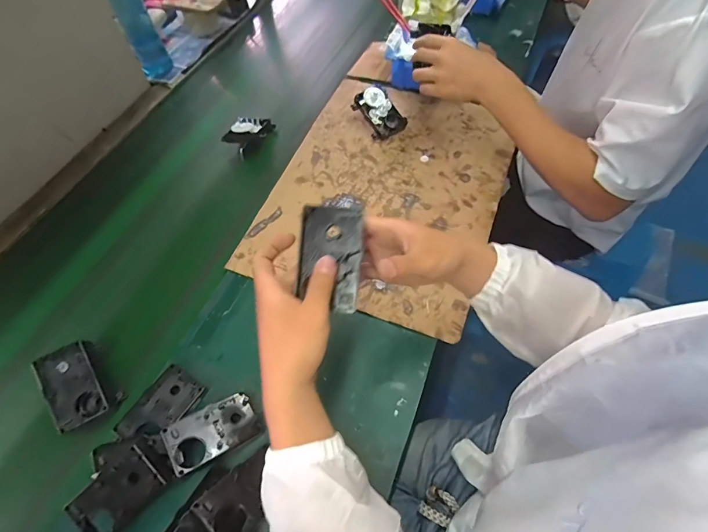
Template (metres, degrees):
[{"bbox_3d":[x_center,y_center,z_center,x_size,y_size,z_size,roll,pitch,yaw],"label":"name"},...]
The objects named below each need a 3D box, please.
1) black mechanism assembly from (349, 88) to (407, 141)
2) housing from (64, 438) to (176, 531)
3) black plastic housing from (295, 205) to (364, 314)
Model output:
[{"bbox_3d":[0.049,-0.293,0.701,0.077,0.057,0.090,-29,61,-13],"label":"black mechanism assembly"},{"bbox_3d":[-0.257,0.248,0.410,0.100,0.030,0.061,-40,85,-4],"label":"housing"},{"bbox_3d":[-0.024,-0.009,0.365,0.064,0.018,0.101,5,80,3],"label":"black plastic housing"}]

